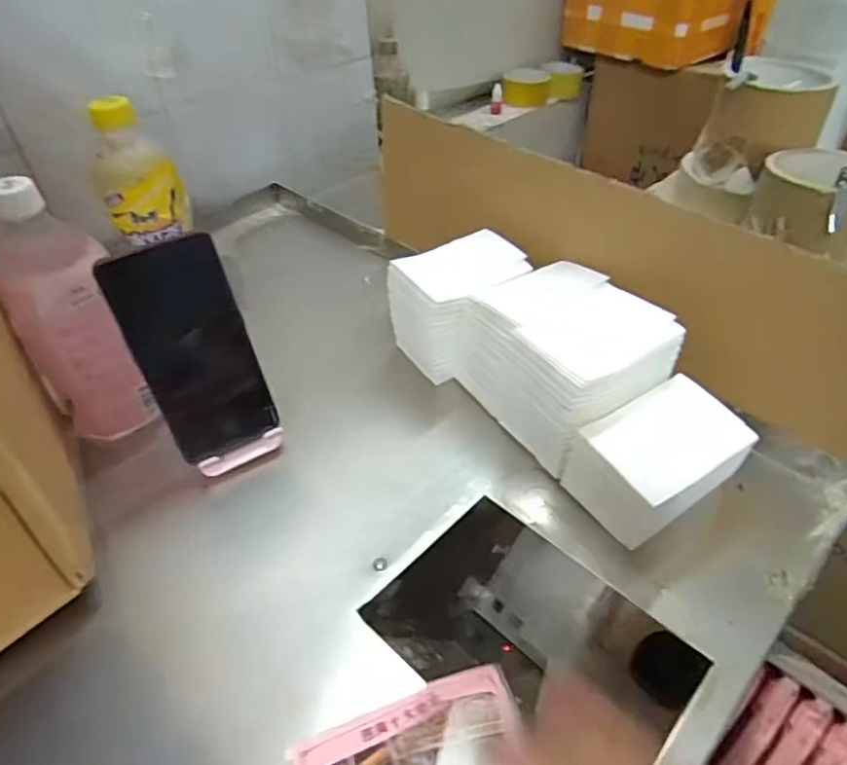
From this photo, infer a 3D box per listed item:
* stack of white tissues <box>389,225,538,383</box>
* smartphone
[{"bbox_3d":[0.034,-0.062,0.526,0.108,0.106,0.080,-22,46,-21],"label":"stack of white tissues"},{"bbox_3d":[-0.160,-0.020,0.423,0.076,0.160,0.007,-27,32,-25],"label":"smartphone"}]

